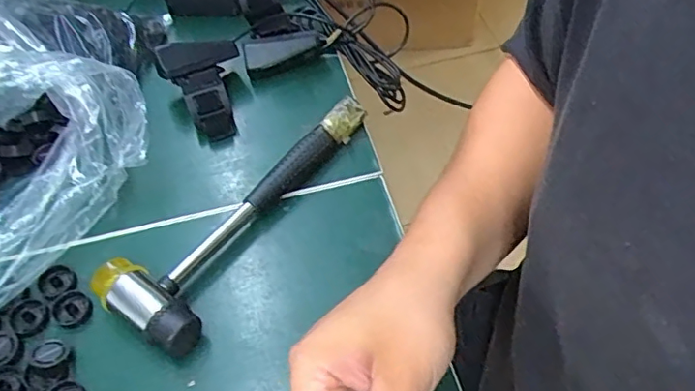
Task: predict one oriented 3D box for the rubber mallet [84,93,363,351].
[{"bbox_3d":[-0.073,0.003,0.432,0.080,0.033,0.242,28,60,20],"label":"rubber mallet"}]

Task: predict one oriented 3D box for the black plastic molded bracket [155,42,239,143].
[{"bbox_3d":[-0.121,-0.094,0.492,0.065,0.046,0.084,-19,56,-12],"label":"black plastic molded bracket"}]

